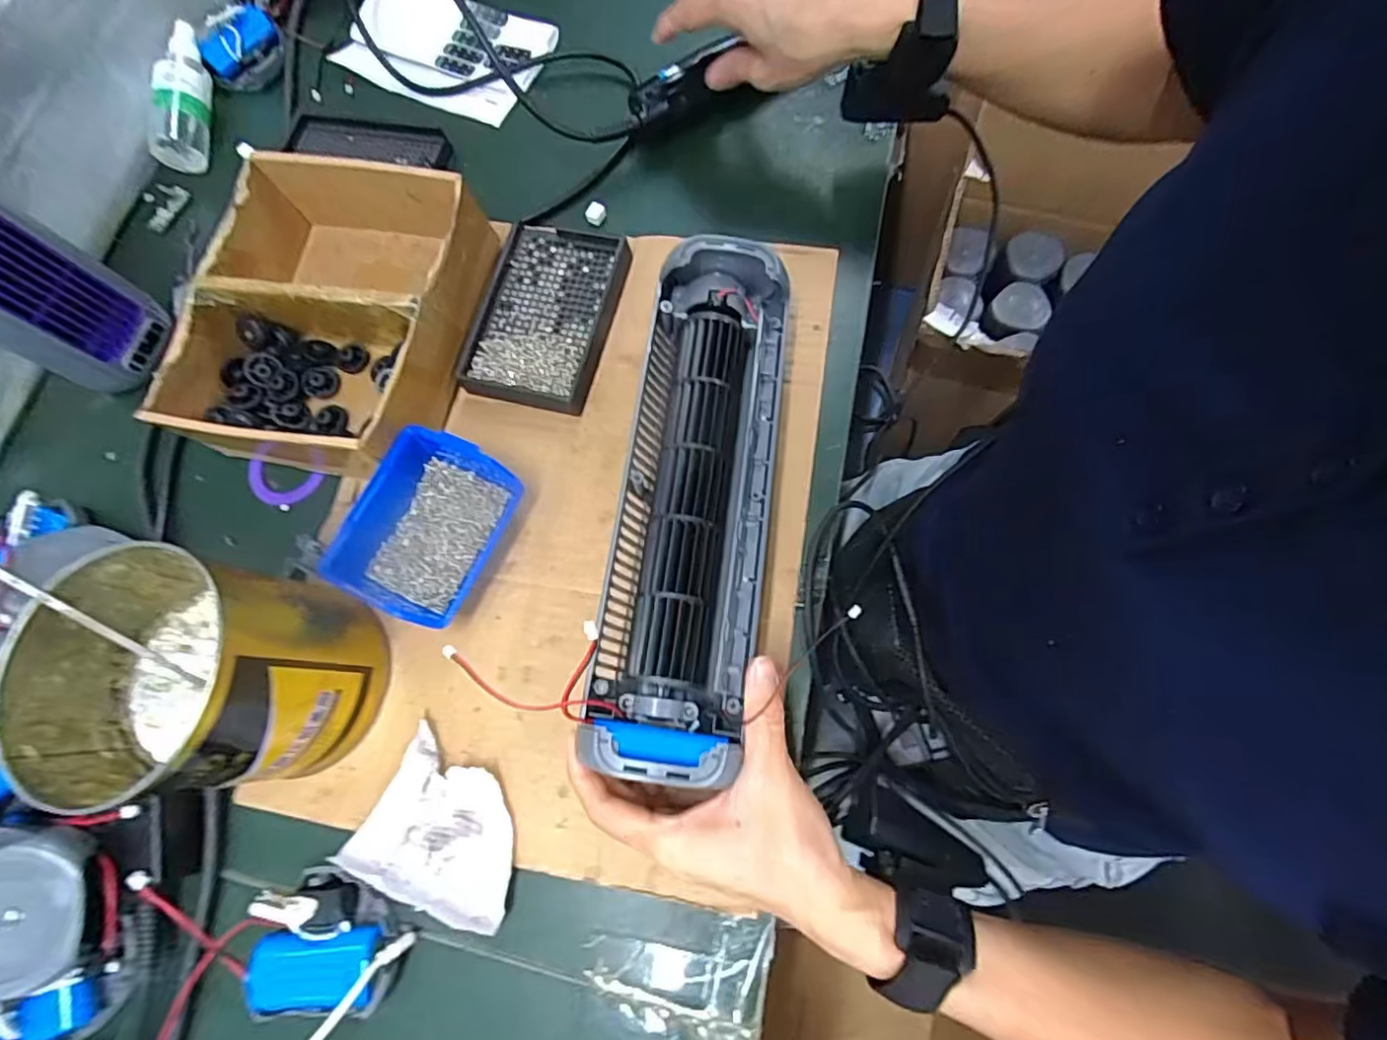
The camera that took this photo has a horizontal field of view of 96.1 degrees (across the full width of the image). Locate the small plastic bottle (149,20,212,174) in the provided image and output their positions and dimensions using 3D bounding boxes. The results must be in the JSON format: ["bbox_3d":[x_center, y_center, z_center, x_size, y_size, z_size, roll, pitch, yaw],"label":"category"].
[{"bbox_3d":[-0.443,-0.373,0.540,0.036,0.032,0.134,0,86,1],"label":"small plastic bottle"}]

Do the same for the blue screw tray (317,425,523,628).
[{"bbox_3d":[-0.169,0.006,0.405,0.084,0.050,0.113,25,76,10],"label":"blue screw tray"}]

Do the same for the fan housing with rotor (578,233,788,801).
[{"bbox_3d":[0.001,-0.018,0.356,0.086,0.052,0.303,7,71,4],"label":"fan housing with rotor"}]

